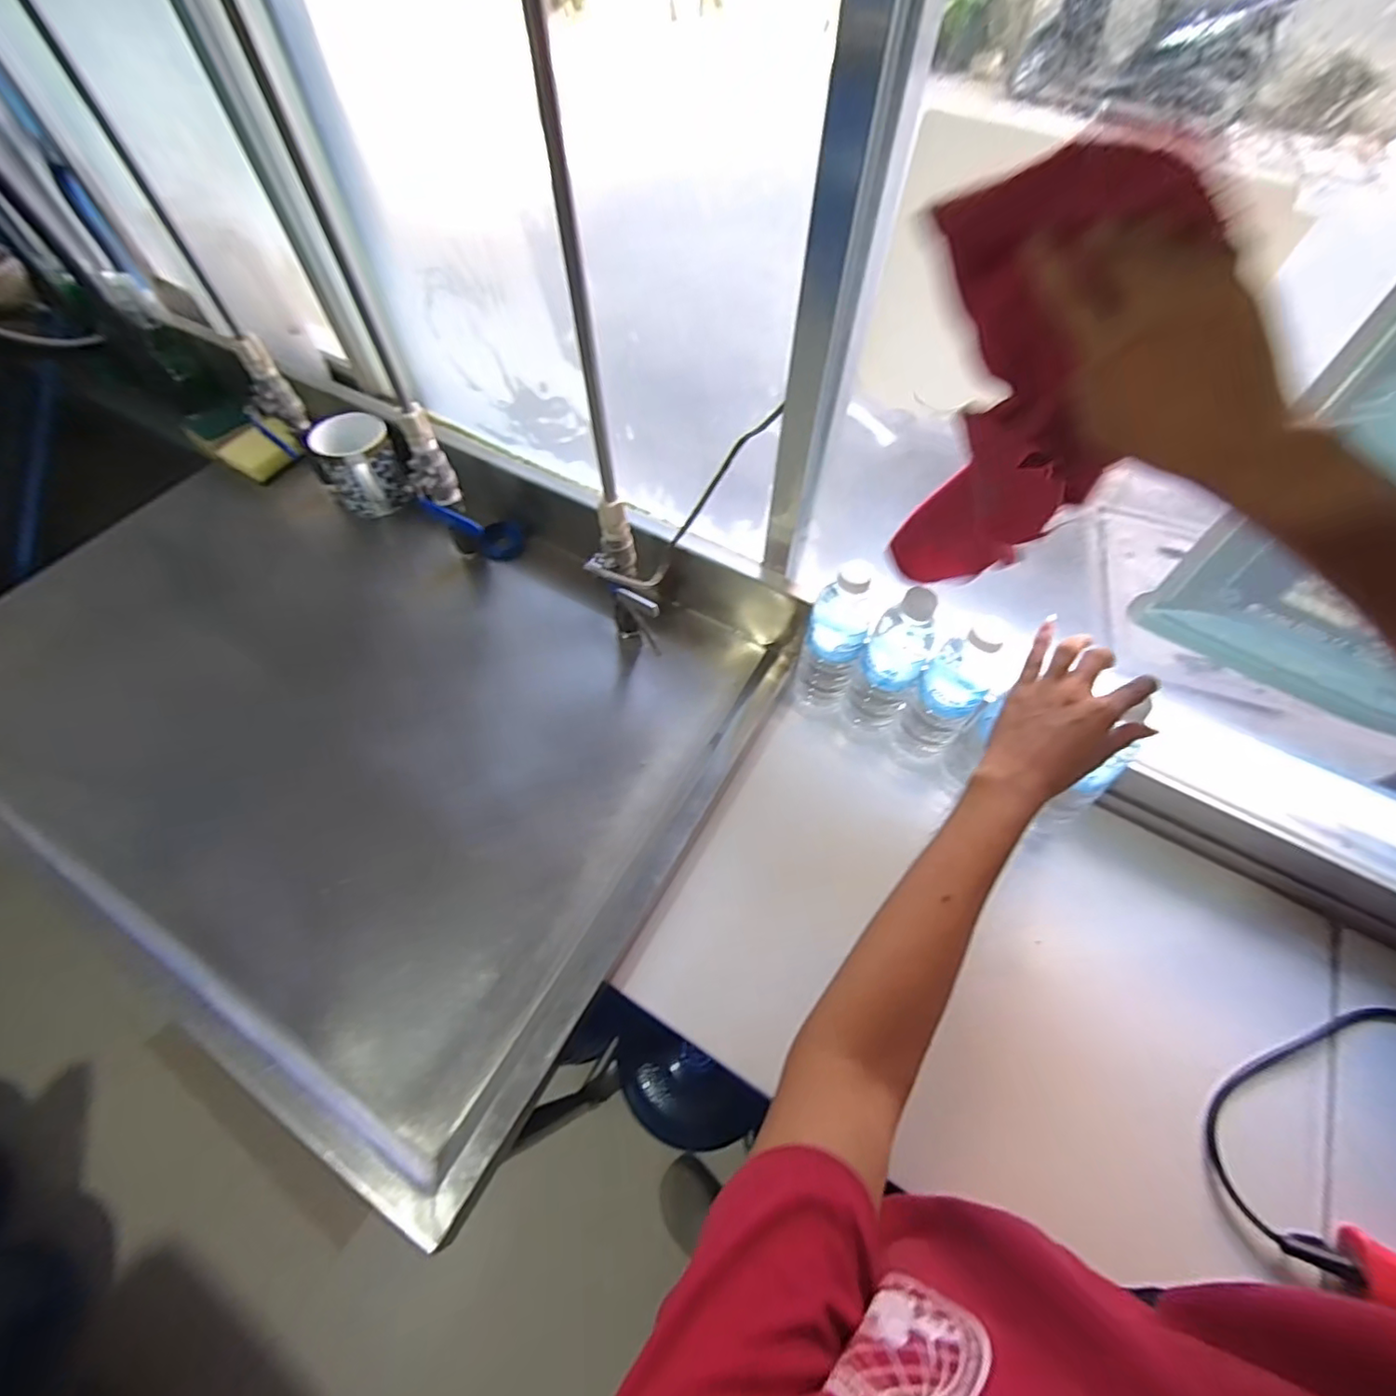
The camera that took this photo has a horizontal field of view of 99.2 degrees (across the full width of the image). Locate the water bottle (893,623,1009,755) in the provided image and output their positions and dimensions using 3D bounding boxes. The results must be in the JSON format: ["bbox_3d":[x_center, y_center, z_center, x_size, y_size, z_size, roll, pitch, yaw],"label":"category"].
[{"bbox_3d":[0.251,0.012,0.627,0.068,0.177,0.059,40,66,20],"label":"water bottle"}]

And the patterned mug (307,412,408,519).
[{"bbox_3d":[-0.437,-0.295,0.775,0.088,0.099,0.112,-30,64,-18],"label":"patterned mug"}]

